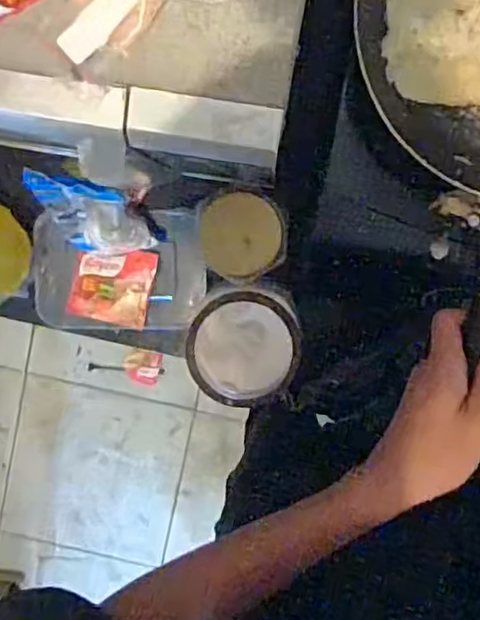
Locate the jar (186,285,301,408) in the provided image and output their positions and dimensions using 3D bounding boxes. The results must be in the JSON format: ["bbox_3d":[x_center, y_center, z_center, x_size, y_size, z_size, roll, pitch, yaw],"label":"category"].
[{"bbox_3d":[0.002,0.024,0.539,0.076,0.088,0.081,0,98,3],"label":"jar"}]

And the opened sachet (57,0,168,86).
[{"bbox_3d":[-0.073,-0.158,0.356,0.040,0.010,0.062,41,98,-3],"label":"opened sachet"}]

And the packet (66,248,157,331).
[{"bbox_3d":[-0.127,-0.023,0.651,0.079,0.013,0.077,12,99,1],"label":"packet"}]

